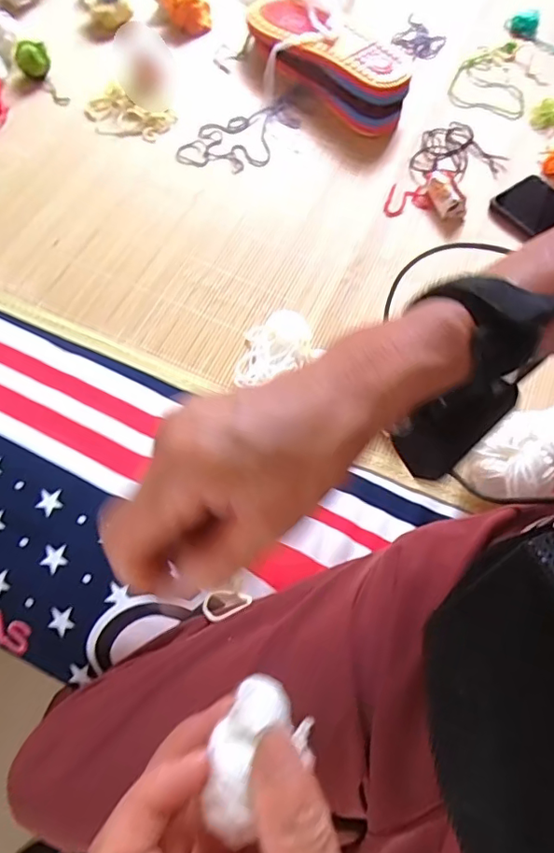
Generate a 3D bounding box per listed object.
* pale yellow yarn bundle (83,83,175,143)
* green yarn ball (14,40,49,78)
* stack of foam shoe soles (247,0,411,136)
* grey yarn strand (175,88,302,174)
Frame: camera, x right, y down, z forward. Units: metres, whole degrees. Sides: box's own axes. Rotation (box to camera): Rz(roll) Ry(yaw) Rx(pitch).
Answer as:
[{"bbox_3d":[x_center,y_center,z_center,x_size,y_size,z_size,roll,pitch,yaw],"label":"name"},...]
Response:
[{"bbox_3d":[-0.187,-0.386,0.657,0.105,0.017,0.071,25,67,9],"label":"pale yellow yarn bundle"},{"bbox_3d":[-0.314,-0.471,0.676,0.040,0.039,0.038,1,65,-2],"label":"green yarn ball"},{"bbox_3d":[0.056,-0.467,0.670,0.088,0.062,0.252,-42,73,-18],"label":"stack of foam shoe soles"},{"bbox_3d":[-0.038,-0.372,0.659,0.096,0.011,0.176,29,68,11],"label":"grey yarn strand"}]

